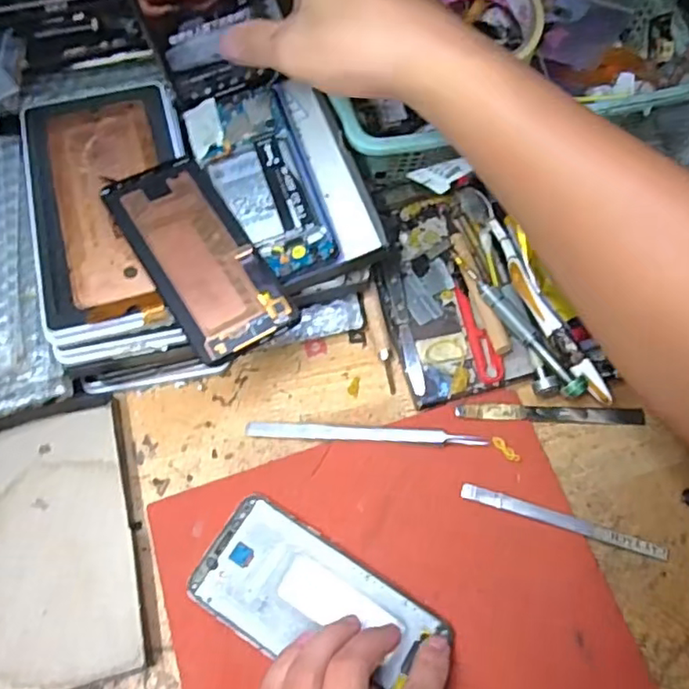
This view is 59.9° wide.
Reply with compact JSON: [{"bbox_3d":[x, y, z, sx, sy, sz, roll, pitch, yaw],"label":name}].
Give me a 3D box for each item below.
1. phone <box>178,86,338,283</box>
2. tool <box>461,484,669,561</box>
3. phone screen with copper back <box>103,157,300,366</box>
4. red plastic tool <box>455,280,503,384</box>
[{"bbox_3d":[-0.056,-0.114,0.409,0.069,0.009,0.156,-19,69,-9],"label":"phone"},{"bbox_3d":[0.140,0.112,0.381,0.131,0.004,0.011,16,68,5],"label":"tool"},{"bbox_3d":[-0.090,-0.058,0.369,0.062,0.011,0.141,-28,73,-20],"label":"phone screen with copper back"},{"bbox_3d":[0.095,-0.009,0.425,0.017,0.007,0.080,-12,68,-6],"label":"red plastic tool"}]

